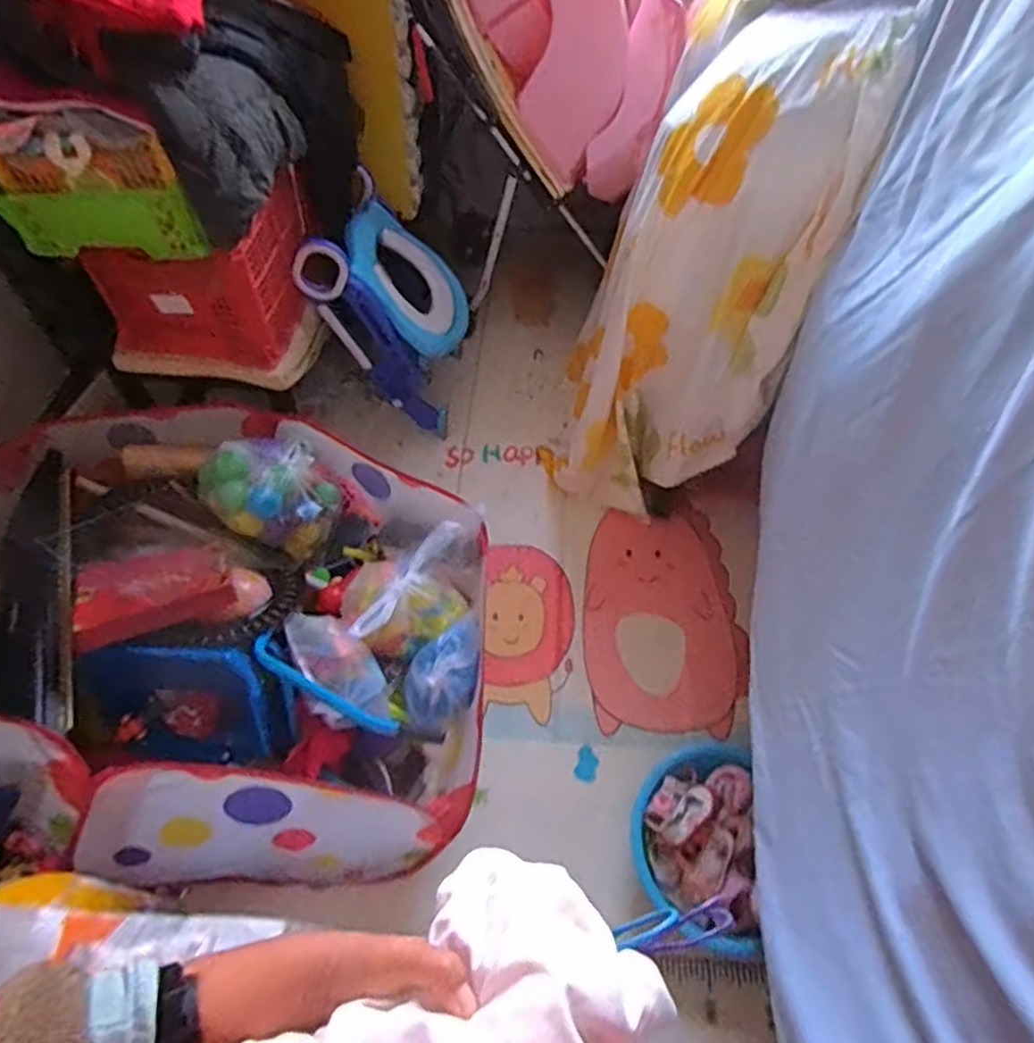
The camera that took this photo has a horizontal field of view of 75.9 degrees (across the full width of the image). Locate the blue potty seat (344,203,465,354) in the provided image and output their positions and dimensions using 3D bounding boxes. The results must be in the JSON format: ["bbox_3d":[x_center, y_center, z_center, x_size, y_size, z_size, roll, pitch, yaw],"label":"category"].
[{"bbox_3d":[-0.280,-0.623,1.756,0.203,0.448,0.080,-43,48,0],"label":"blue potty seat"}]

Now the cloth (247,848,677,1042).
[{"bbox_3d":[-0.028,0.293,0.378,0.204,0.093,0.145,-37,65,-23],"label":"cloth"}]

